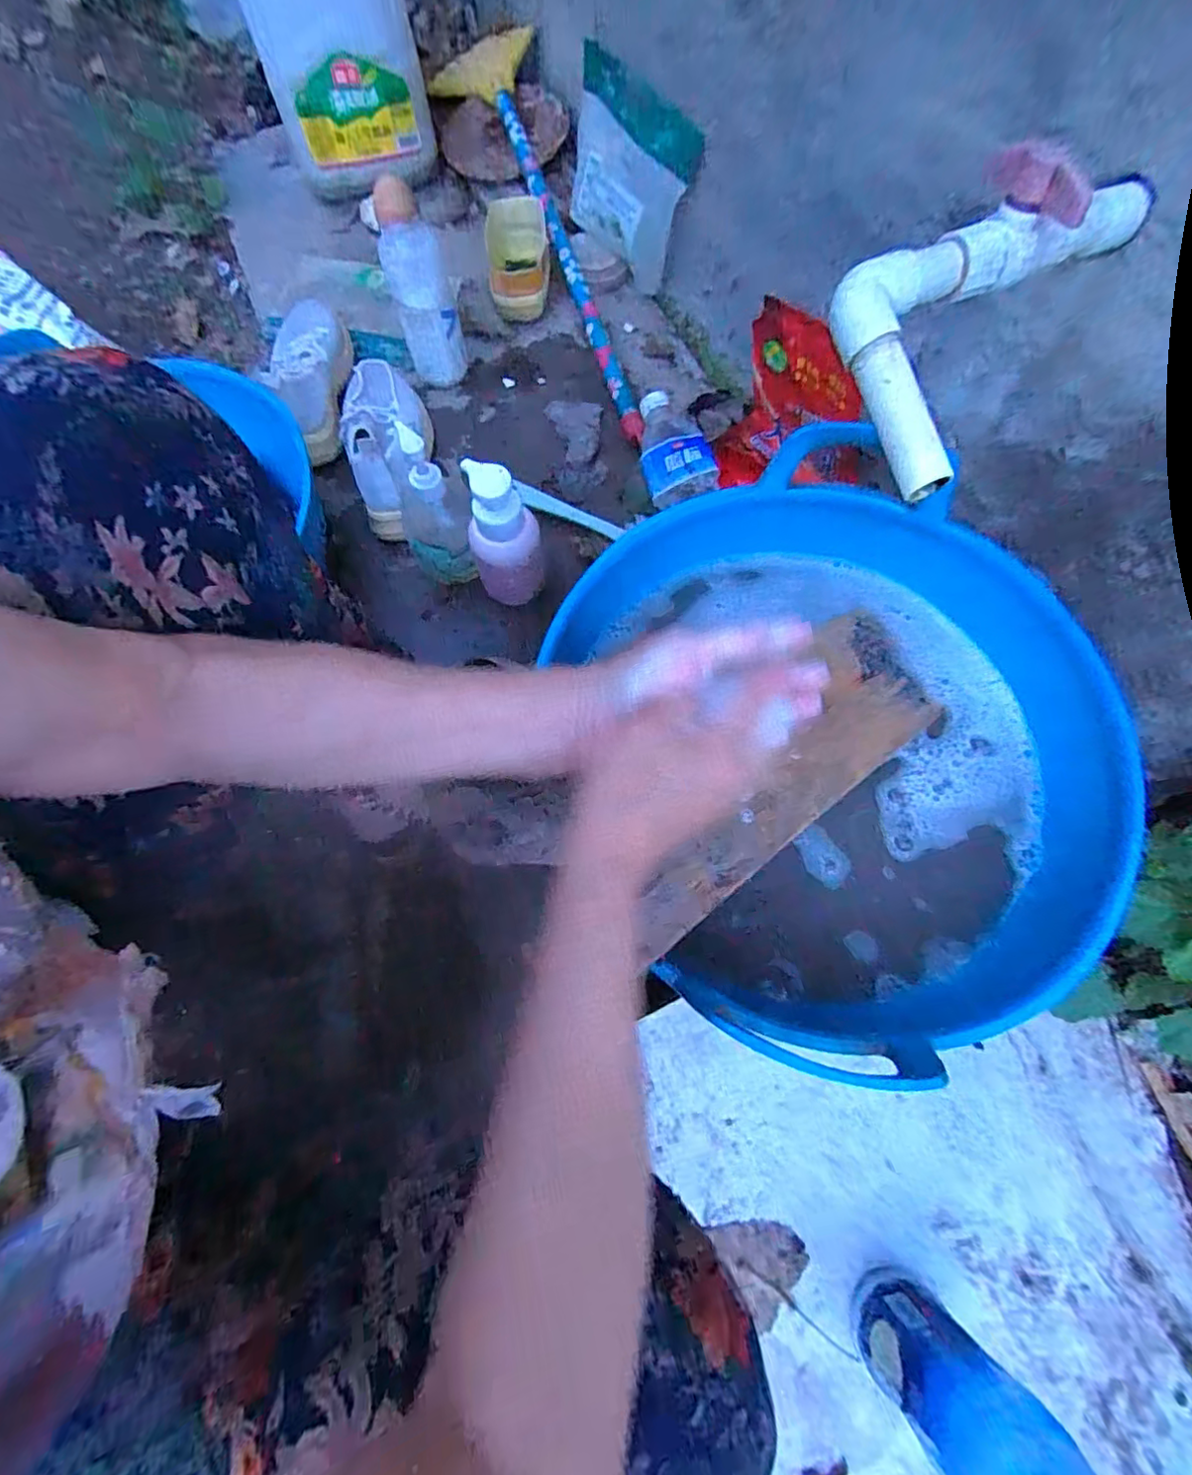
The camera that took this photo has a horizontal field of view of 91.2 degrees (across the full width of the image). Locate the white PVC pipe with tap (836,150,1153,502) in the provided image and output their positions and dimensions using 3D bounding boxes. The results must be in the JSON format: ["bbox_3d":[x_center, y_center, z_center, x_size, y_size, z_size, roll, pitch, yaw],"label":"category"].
[{"bbox_3d":[0.207,-0.250,0.322,0.109,0.072,0.214,37,74,13],"label":"white PVC pipe with tap"}]

